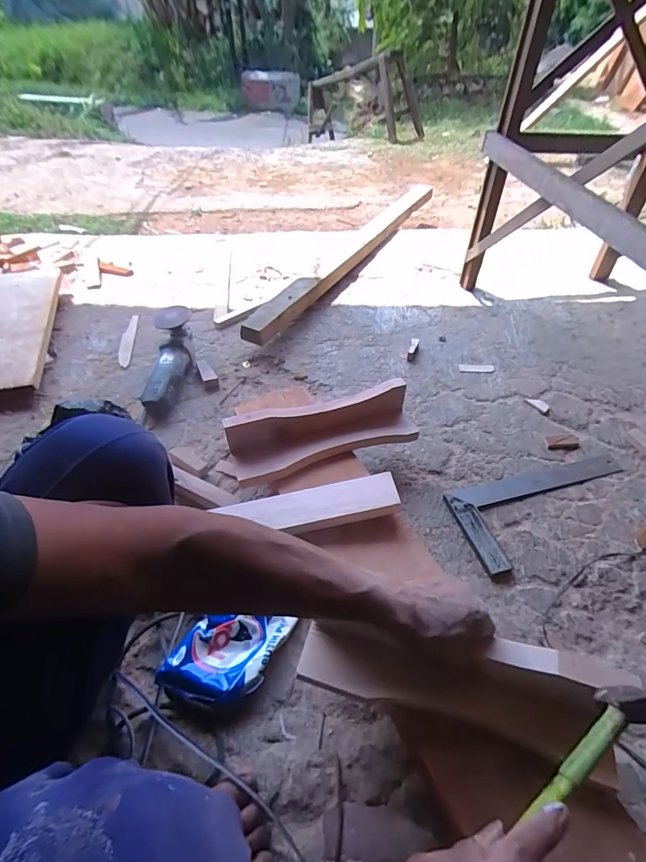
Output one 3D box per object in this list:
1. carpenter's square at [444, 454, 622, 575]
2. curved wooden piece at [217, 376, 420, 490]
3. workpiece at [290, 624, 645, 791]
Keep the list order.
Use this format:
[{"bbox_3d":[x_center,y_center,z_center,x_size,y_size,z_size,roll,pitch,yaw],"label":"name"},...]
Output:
[{"bbox_3d":[0.400,0.125,0.724,0.350,0.014,0.154,-14,47,-11],"label":"carpenter's square"},{"bbox_3d":[0.002,-0.003,0.722,0.324,0.078,0.095,-15,47,-12],"label":"curved wooden piece"},{"bbox_3d":[0.131,0.273,0.442,0.307,0.080,0.085,2,45,15],"label":"workpiece"}]

